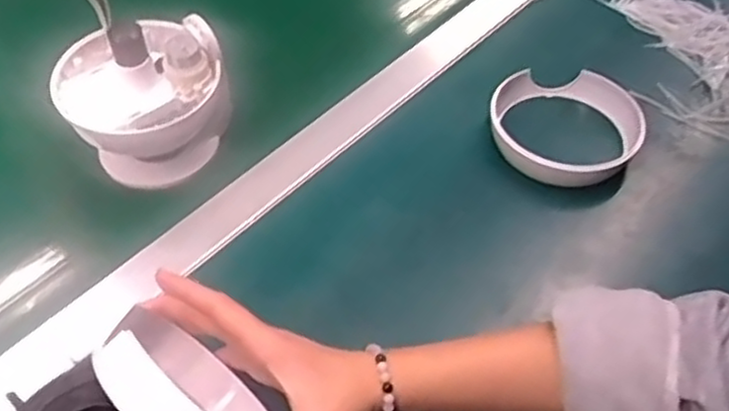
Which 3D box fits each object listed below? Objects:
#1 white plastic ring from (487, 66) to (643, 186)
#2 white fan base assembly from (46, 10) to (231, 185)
[{"bbox_3d":[0.162,-0.066,0.585,0.121,0.025,0.111,1,50,-1],"label":"white plastic ring"},{"bbox_3d":[-0.165,-0.083,0.549,0.115,0.107,0.105,-29,56,-23],"label":"white fan base assembly"}]

